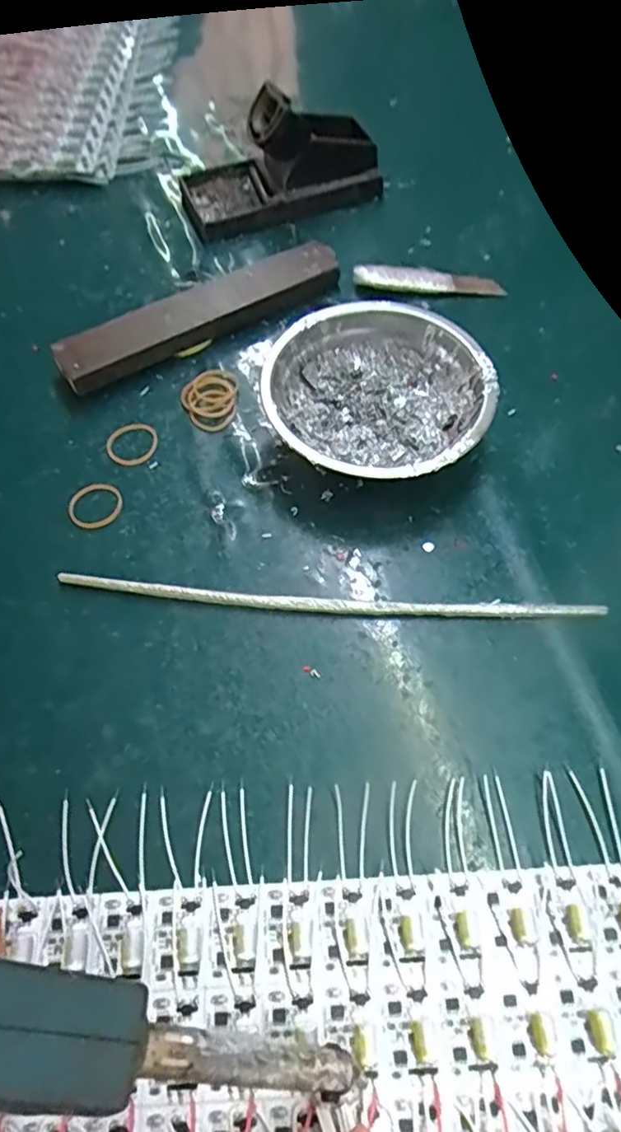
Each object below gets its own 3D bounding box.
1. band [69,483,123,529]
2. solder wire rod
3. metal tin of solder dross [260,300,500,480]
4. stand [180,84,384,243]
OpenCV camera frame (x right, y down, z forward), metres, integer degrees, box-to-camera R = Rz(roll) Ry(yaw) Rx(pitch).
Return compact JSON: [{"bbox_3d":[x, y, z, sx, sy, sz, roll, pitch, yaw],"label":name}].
[{"bbox_3d":[-0.123,-0.035,0.342,0.030,0.004,0.028,-1,63,1],"label":"band"},{"bbox_3d":[0.009,0.017,0.308,0.272,0.011,0.012,3,63,3],"label":"solder wire rod"},{"bbox_3d":[0.039,-0.092,0.346,0.122,0.042,0.120,-1,63,1],"label":"metal tin of solder dross"},{"bbox_3d":[-0.018,-0.293,0.436,0.144,0.061,0.057,-25,65,-11],"label":"stand"}]

